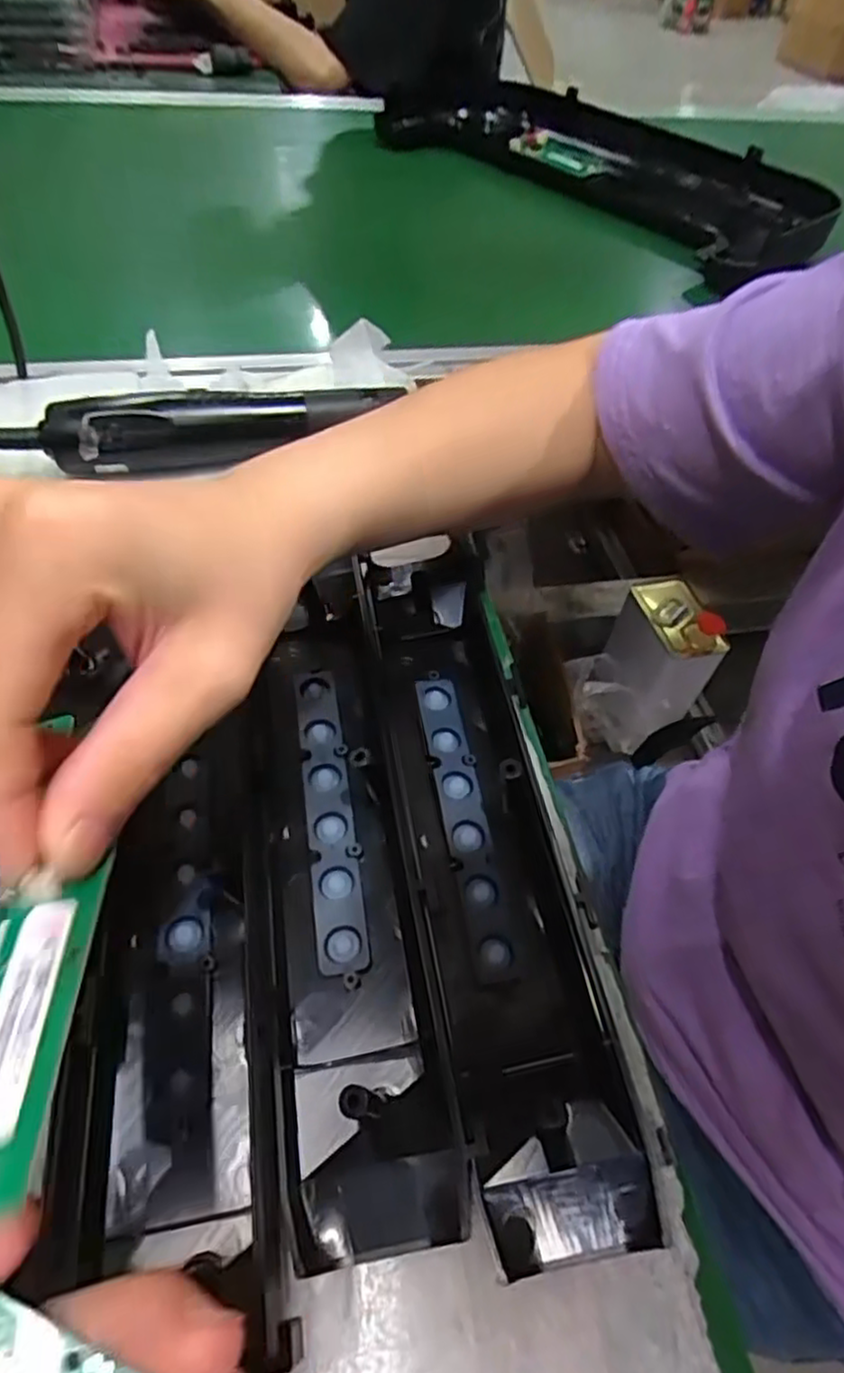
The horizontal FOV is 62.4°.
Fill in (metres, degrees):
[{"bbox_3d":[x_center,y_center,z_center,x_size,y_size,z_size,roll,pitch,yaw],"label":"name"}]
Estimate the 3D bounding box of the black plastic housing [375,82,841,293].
[{"bbox_3d":[0.177,-0.546,0.731,0.519,0.064,0.181,38,59,22],"label":"black plastic housing"}]

